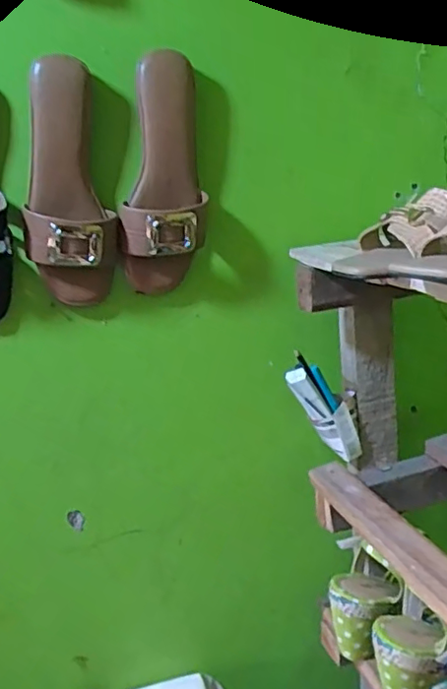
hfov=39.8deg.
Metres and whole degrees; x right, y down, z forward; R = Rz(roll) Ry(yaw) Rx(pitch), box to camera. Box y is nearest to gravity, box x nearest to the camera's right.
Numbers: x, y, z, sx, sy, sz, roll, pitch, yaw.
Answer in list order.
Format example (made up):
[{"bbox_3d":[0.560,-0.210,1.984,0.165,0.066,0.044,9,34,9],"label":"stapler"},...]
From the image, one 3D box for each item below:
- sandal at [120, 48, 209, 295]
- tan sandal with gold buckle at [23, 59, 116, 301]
[{"bbox_3d":[-0.070,-0.177,0.665,0.098,0.234,0.050,-6,15,-4],"label":"sandal"},{"bbox_3d":[-0.166,-0.164,0.644,0.086,0.244,0.044,-11,16,-21],"label":"tan sandal with gold buckle"}]

